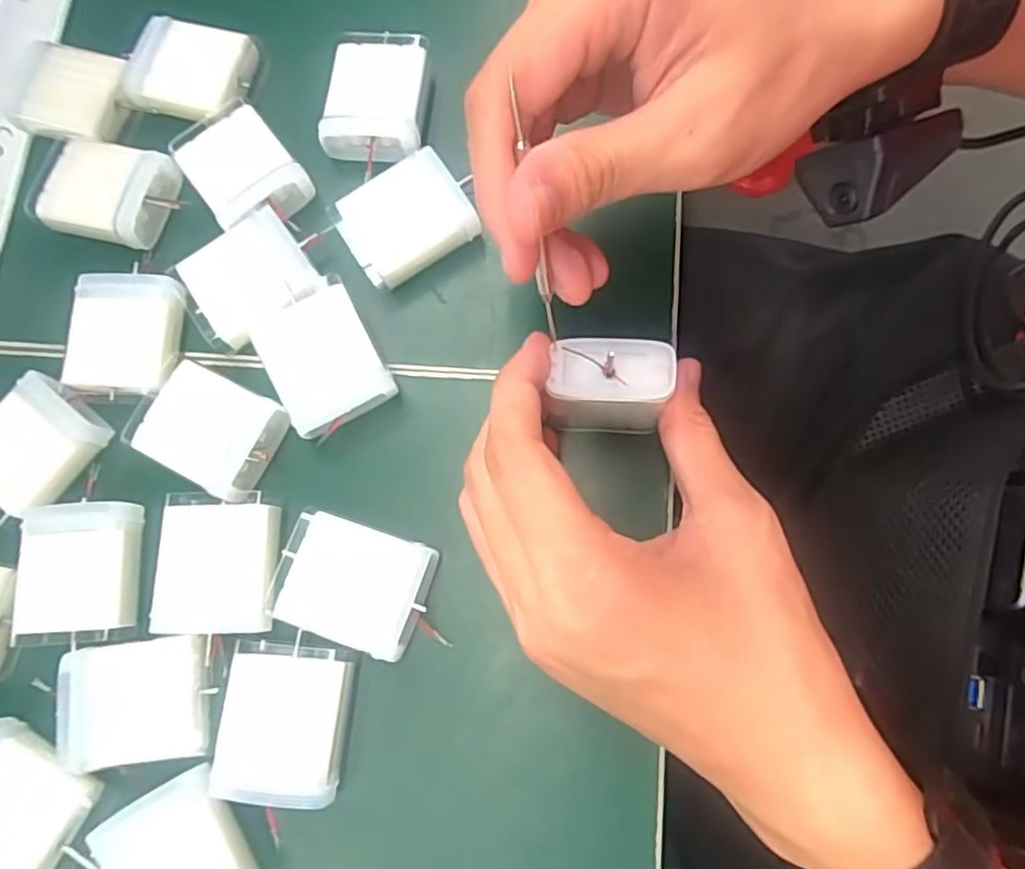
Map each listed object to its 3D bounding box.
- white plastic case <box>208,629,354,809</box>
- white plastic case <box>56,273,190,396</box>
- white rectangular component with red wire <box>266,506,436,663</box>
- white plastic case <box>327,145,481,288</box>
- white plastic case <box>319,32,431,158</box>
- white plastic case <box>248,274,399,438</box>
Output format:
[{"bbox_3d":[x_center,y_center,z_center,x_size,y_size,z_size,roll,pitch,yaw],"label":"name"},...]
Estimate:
[{"bbox_3d":[-0.079,0.099,0.240,0.043,0.017,0.050,4,77,8],"label":"white plastic case"},{"bbox_3d":[-0.157,-0.041,0.278,0.046,0.013,0.047,4,77,8],"label":"white plastic case"},{"bbox_3d":[-0.058,0.054,0.251,0.054,0.014,0.041,16,79,11],"label":"white rectangular component with red wire"},{"bbox_3d":[-0.044,-0.087,0.285,0.050,0.019,0.044,-32,75,-1],"label":"white plastic case"},{"bbox_3d":[-0.059,-0.146,0.300,0.041,0.023,0.052,3,77,8],"label":"white plastic case"},{"bbox_3d":[-0.074,-0.027,0.268,0.041,0.022,0.051,-30,75,-1],"label":"white plastic case"}]

